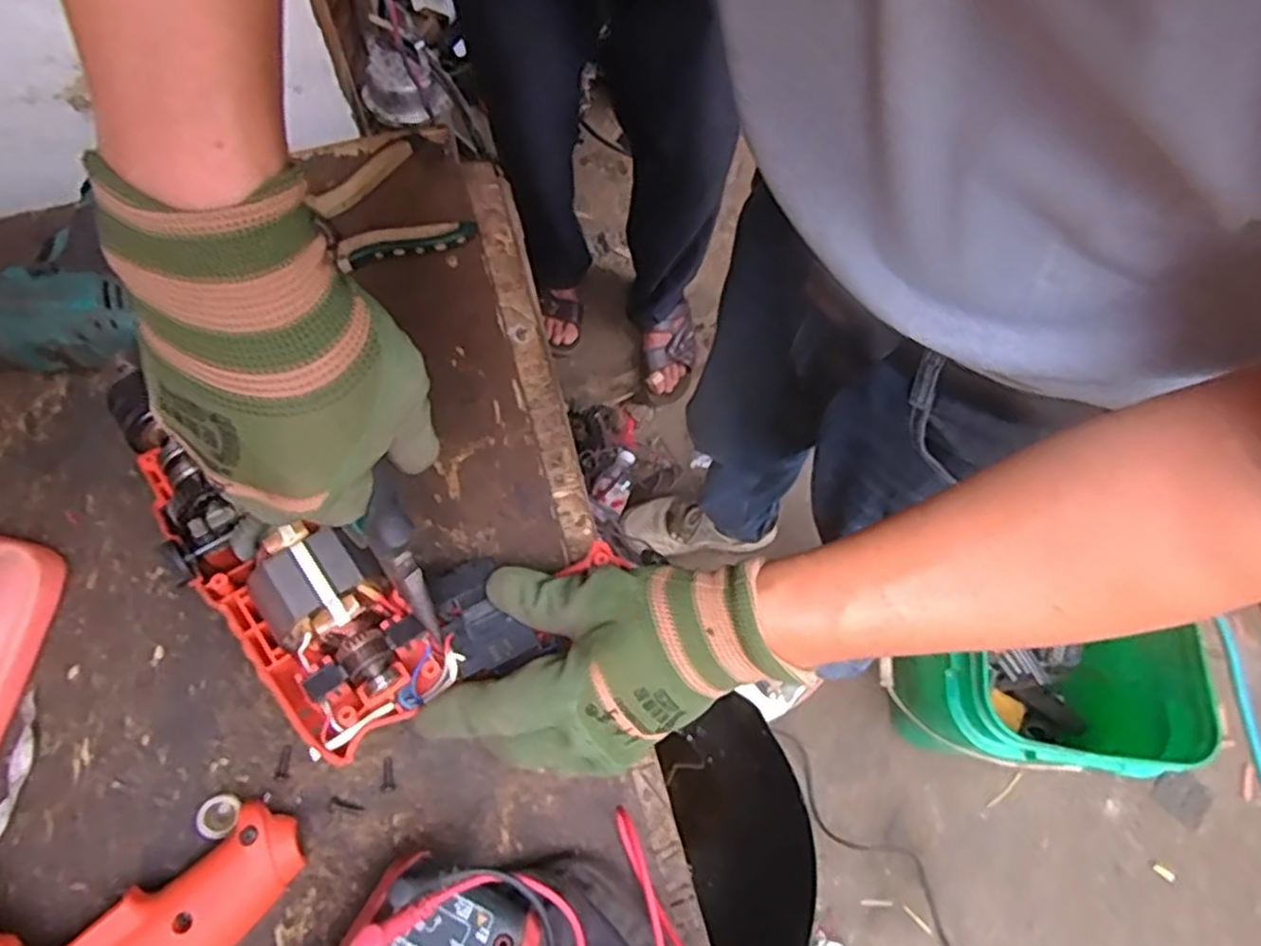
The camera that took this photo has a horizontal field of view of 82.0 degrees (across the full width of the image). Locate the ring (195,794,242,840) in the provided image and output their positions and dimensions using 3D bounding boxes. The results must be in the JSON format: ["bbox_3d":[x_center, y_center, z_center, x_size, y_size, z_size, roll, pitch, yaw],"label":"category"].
[{"bbox_3d":[-0.199,0.167,0.353,0.016,0.017,0.019,5,65,0],"label":"ring"}]

